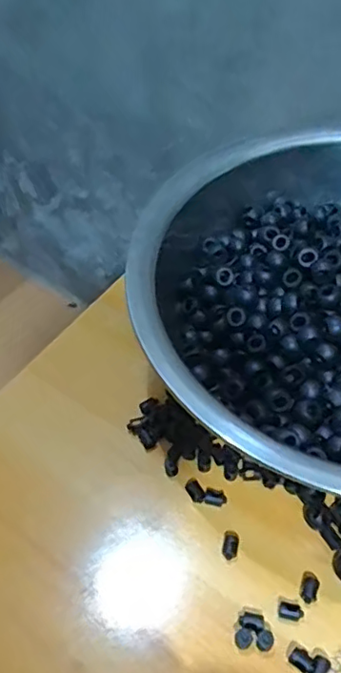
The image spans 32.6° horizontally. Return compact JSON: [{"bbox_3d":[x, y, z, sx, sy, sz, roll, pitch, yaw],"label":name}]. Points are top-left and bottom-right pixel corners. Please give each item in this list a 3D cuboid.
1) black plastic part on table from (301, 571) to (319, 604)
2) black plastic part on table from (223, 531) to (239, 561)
[{"bbox_3d":[0.087,0.157,0.364,0.010,0.004,0.019,14,54,13],"label":"black plastic part on table"},{"bbox_3d":[0.040,0.136,0.382,0.010,0.004,0.019,6,53,6],"label":"black plastic part on table"}]

